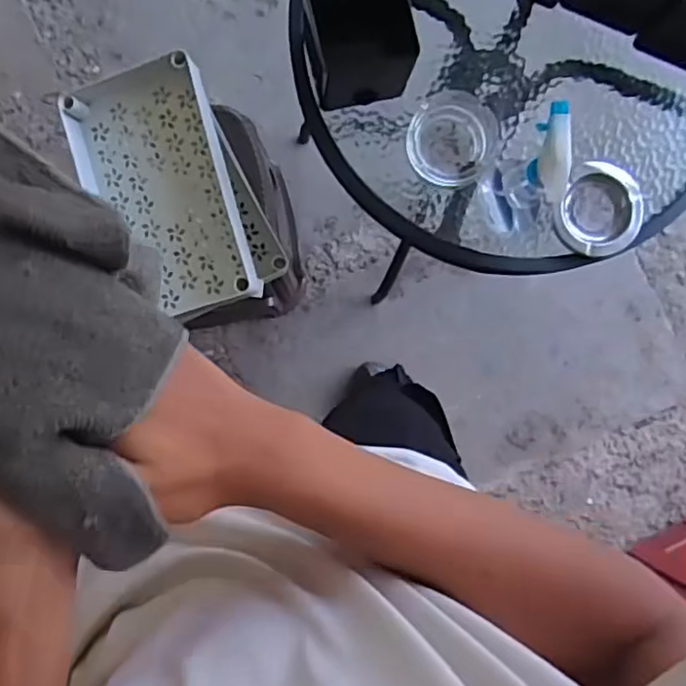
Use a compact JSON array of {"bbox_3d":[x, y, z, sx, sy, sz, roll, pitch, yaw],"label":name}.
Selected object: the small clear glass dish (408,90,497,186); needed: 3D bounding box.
[{"bbox_3d":[0.135,-0.255,0.806,0.106,0.050,0.119,29,85,-4],"label":"small clear glass dish"}]

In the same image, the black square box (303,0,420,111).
[{"bbox_3d":[0.017,-0.350,0.754,0.115,0.118,0.113,-12,89,-6],"label":"black square box"}]

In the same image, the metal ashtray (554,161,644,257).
[{"bbox_3d":[0.330,-0.168,0.820,0.103,0.027,0.110,0,85,-6],"label":"metal ashtray"}]

